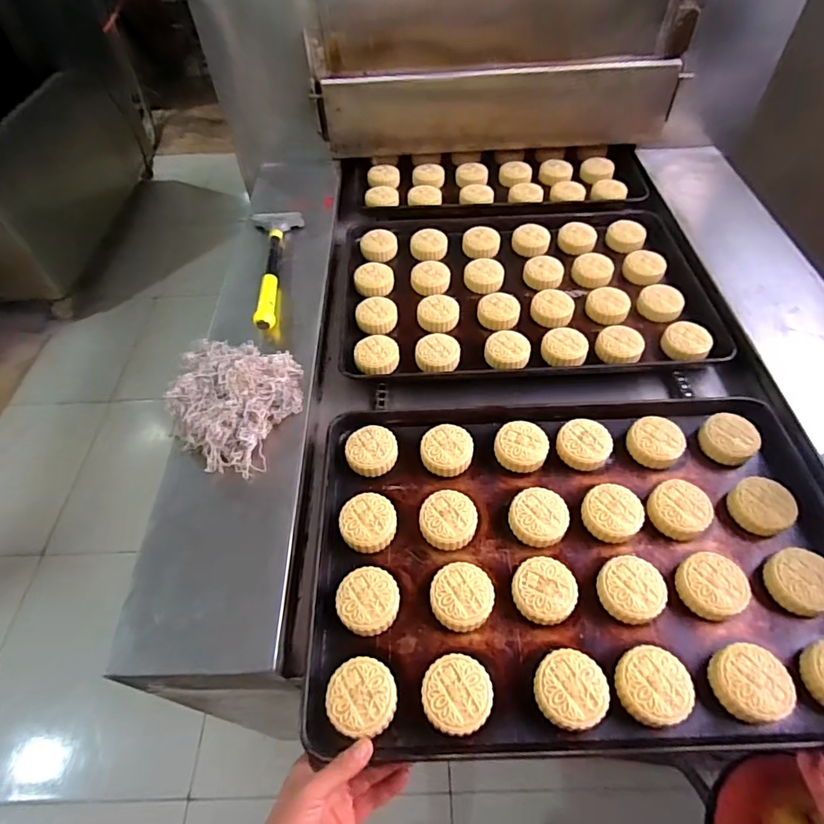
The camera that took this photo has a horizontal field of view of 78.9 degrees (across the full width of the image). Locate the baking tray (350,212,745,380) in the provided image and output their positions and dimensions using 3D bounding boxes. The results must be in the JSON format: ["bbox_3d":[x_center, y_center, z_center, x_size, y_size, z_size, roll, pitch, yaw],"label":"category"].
[{"bbox_3d":[0.183,-0.223,0.869,0.609,0.041,0.402,-2,53,1],"label":"baking tray"}]

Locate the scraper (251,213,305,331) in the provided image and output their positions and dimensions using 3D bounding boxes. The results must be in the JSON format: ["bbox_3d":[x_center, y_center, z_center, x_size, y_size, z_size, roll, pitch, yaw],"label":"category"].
[{"bbox_3d":[-0.239,-0.263,0.878,0.089,0.026,0.318,-7,53,-3],"label":"scraper"}]

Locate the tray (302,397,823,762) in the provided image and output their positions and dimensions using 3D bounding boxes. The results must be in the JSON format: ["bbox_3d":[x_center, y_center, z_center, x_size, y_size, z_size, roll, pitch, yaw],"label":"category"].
[{"bbox_3d":[0.191,0.153,0.583,0.589,0.039,0.401,-2,53,1],"label":"tray"}]

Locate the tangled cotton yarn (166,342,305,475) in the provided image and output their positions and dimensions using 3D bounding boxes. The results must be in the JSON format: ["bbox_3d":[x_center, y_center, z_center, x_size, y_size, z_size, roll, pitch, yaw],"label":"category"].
[{"bbox_3d":[-0.238,-0.015,0.676,0.166,0.056,0.200,1,53,4],"label":"tangled cotton yarn"}]

